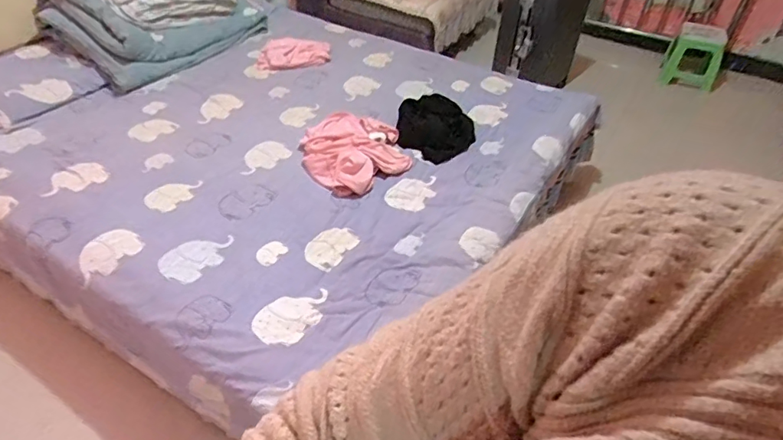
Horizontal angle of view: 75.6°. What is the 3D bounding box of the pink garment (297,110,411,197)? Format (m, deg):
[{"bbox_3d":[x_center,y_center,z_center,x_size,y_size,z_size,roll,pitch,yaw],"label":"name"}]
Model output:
[{"bbox_3d":[-0.147,-0.262,1.770,0.362,0.078,0.422,-29,52,-31],"label":"pink garment"}]

